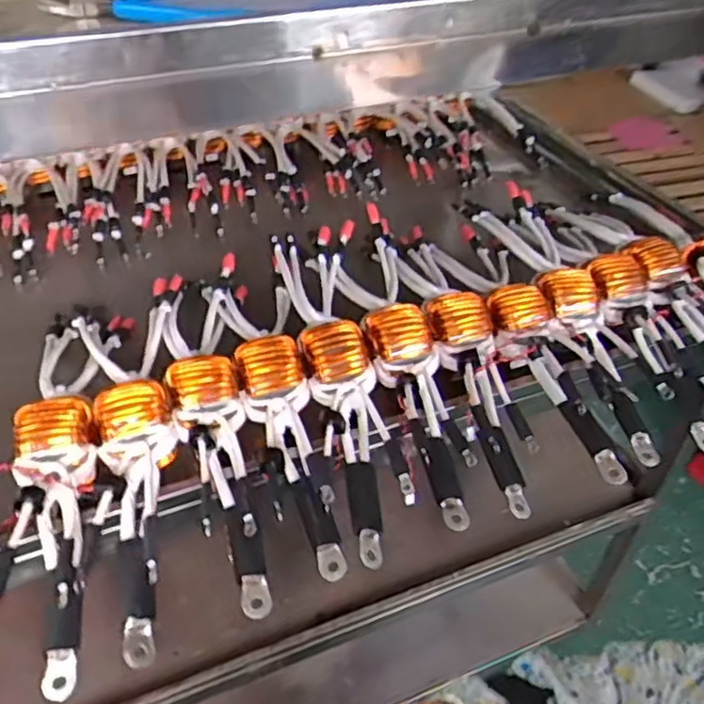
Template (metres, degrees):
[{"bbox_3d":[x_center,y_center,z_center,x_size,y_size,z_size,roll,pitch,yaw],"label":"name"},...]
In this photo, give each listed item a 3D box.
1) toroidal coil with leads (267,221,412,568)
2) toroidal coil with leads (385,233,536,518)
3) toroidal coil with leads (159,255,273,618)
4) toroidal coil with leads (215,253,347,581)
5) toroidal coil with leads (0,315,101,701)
[{"bbox_3d":[0.001,0.031,0.697,0.102,0.079,0.353,-8,45,-11],"label":"toroidal coil with leads"},{"bbox_3d":[0.115,-0.020,0.767,0.075,0.098,0.436,-9,45,-12],"label":"toroidal coil with leads"},{"bbox_3d":[-0.144,0.041,0.671,0.089,0.061,0.434,-8,45,-11],"label":"toroidal coil with leads"},{"bbox_3d":[-0.078,0.057,0.665,0.079,0.071,0.342,-8,45,-11],"label":"toroidal coil with leads"},{"bbox_3d":[-0.279,0.088,0.618,0.076,0.069,0.440,-8,45,-11],"label":"toroidal coil with leads"}]

